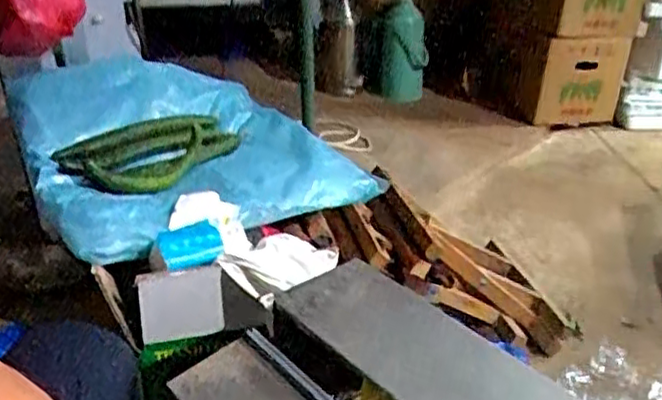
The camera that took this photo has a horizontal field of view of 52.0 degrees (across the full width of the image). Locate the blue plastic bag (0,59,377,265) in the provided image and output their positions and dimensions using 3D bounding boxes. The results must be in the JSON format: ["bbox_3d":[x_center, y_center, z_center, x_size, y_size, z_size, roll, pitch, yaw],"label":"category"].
[{"bbox_3d":[-0.261,-0.116,1.191,0.510,0.167,0.549,-16,31,-25],"label":"blue plastic bag"}]

